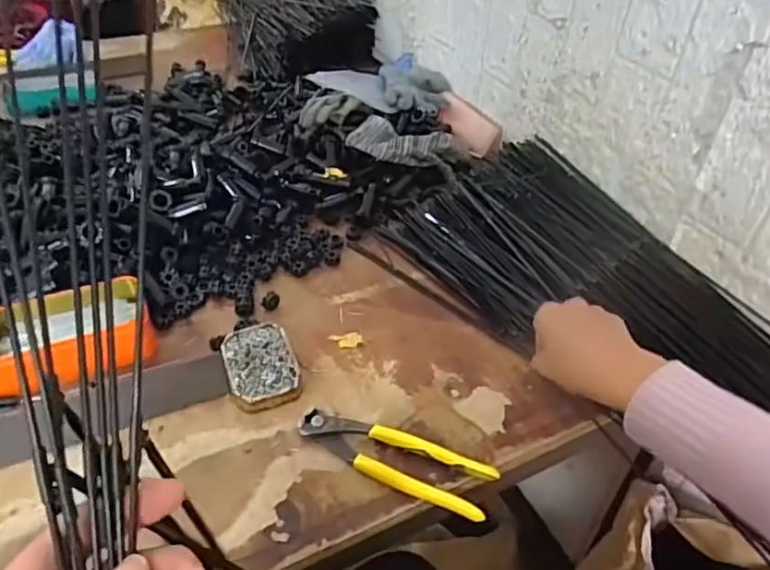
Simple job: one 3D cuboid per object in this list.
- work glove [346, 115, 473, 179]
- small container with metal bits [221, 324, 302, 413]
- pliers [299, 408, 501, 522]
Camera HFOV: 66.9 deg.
[{"bbox_3d":[0.033,-0.191,0.768,0.156,0.034,0.063,7,41,5],"label":"work glove"},{"bbox_3d":[-0.115,0.075,0.539,0.061,0.020,0.086,-14,44,-18],"label":"small container with metal bits"},{"bbox_3d":[0.006,0.140,0.476,0.164,0.014,0.045,18,43,17],"label":"pliers"}]

